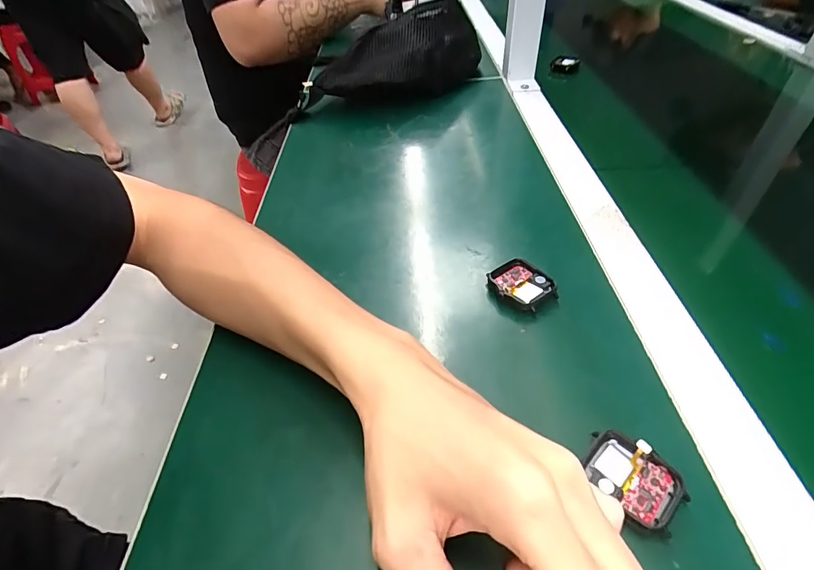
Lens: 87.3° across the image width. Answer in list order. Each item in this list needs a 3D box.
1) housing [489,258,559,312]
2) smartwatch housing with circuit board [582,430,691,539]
[{"bbox_3d":[0.084,0.002,0.317,0.038,0.012,0.044,-26,49,-21],"label":"housing"},{"bbox_3d":[0.112,0.096,0.213,0.037,0.009,0.046,-32,51,-25],"label":"smartwatch housing with circuit board"}]

